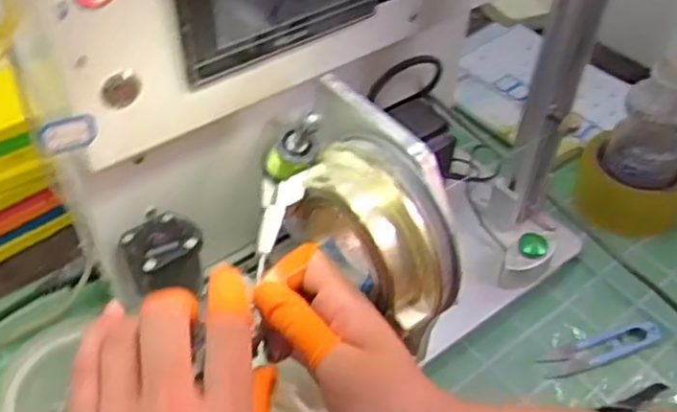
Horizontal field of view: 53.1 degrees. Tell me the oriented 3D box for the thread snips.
[{"bbox_3d":[0.207,0.111,0.533,0.103,0.012,0.024,-13,47,-15],"label":"thread snips"}]

